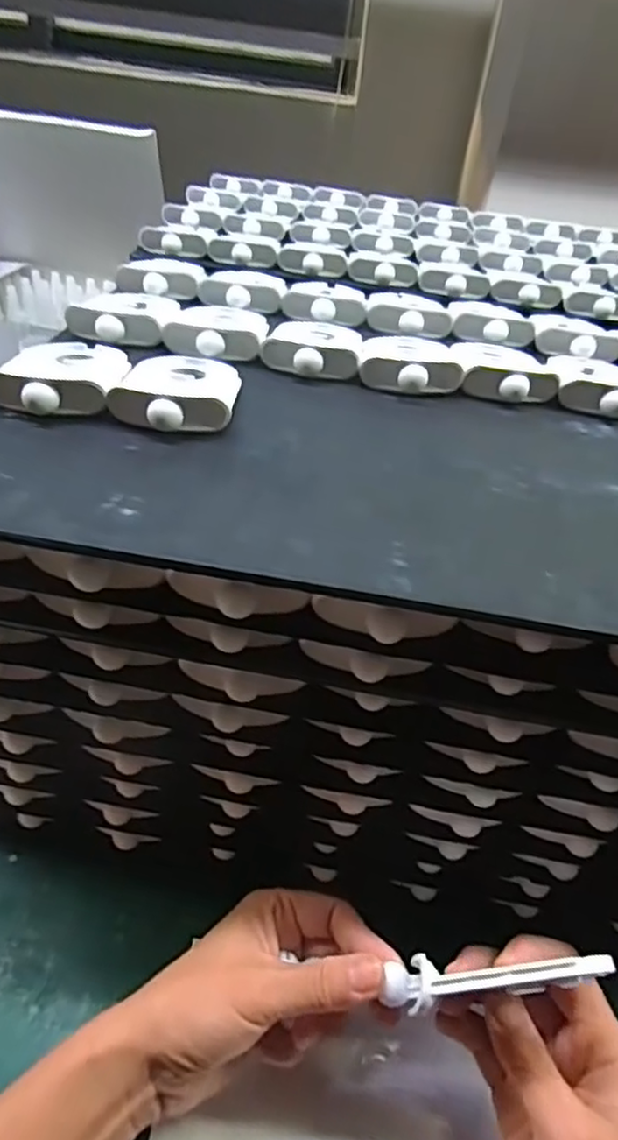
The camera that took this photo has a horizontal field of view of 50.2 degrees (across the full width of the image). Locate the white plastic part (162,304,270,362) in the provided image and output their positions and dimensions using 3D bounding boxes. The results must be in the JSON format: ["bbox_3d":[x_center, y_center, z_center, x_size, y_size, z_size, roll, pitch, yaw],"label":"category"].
[{"bbox_3d":[-0.055,-0.154,0.411,0.059,0.015,0.092,6,39,-2],"label":"white plastic part"}]

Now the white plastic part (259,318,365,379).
[{"bbox_3d":[0.004,-0.143,0.408,0.057,0.016,0.088,8,39,1],"label":"white plastic part"}]

